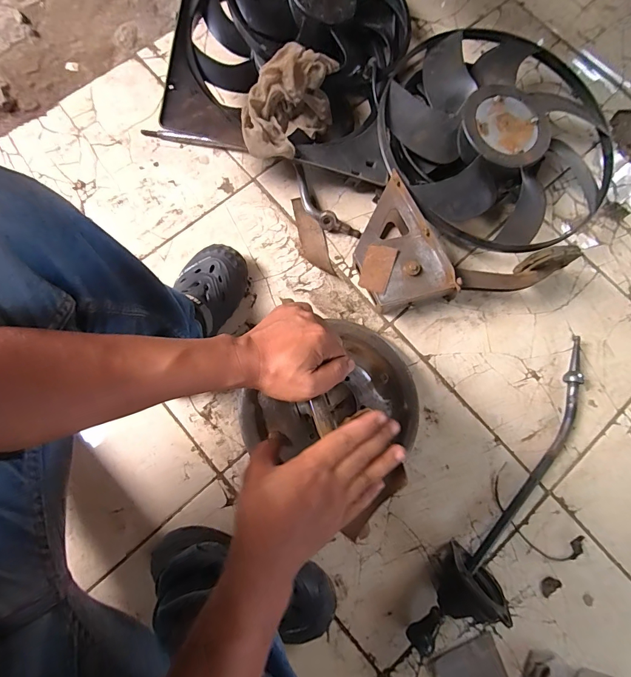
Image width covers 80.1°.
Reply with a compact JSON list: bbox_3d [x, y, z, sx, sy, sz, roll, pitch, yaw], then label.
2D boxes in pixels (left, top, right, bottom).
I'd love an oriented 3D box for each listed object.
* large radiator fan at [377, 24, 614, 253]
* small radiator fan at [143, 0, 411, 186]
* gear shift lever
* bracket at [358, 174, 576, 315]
[{"bbox_3d":[0.362,-0.388,0.757,0.478,0.115,0.456,9,79,2],"label":"large radiator fan"},{"bbox_3d":[-0.040,-0.588,0.752,0.426,0.145,0.530,10,77,0],"label":"small radiator fan"},{"bbox_3d":[0.343,0.253,0.628,0.099,0.091,0.586,32,80,7],"label":"gear shift lever"},{"bbox_3d":[0.253,-0.182,0.705,0.358,0.106,0.223,-5,78,0],"label":"bracket"}]

